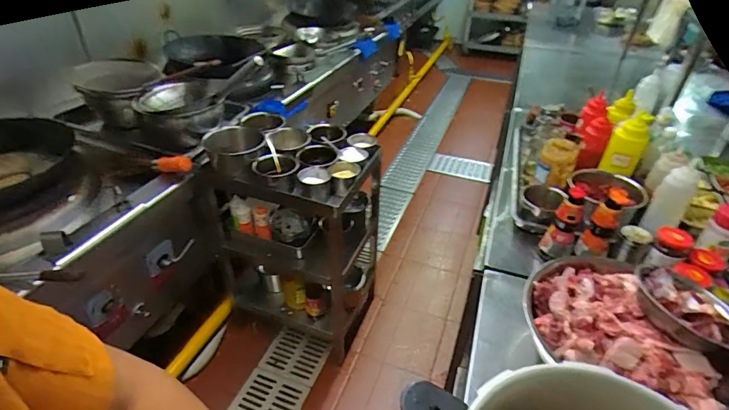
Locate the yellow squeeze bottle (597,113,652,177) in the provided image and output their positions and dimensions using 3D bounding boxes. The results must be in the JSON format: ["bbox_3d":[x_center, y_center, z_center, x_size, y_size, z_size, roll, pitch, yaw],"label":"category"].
[{"bbox_3d":[0.700,-0.167,1.095,0.082,0.159,0.071,17,39,19],"label":"yellow squeeze bottle"}]

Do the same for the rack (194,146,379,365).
[{"bbox_3d":[-0.253,0.145,1.600,0.553,0.750,0.449,8,37,8],"label":"rack"}]

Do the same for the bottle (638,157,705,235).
[{"bbox_3d":[0.716,-0.014,0.945,0.075,0.159,0.071,-21,42,-27],"label":"bottle"}]

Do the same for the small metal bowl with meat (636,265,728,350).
[{"bbox_3d":[0.554,0.177,0.696,0.143,0.043,0.155,1,37,-1],"label":"small metal bowl with meat"}]

